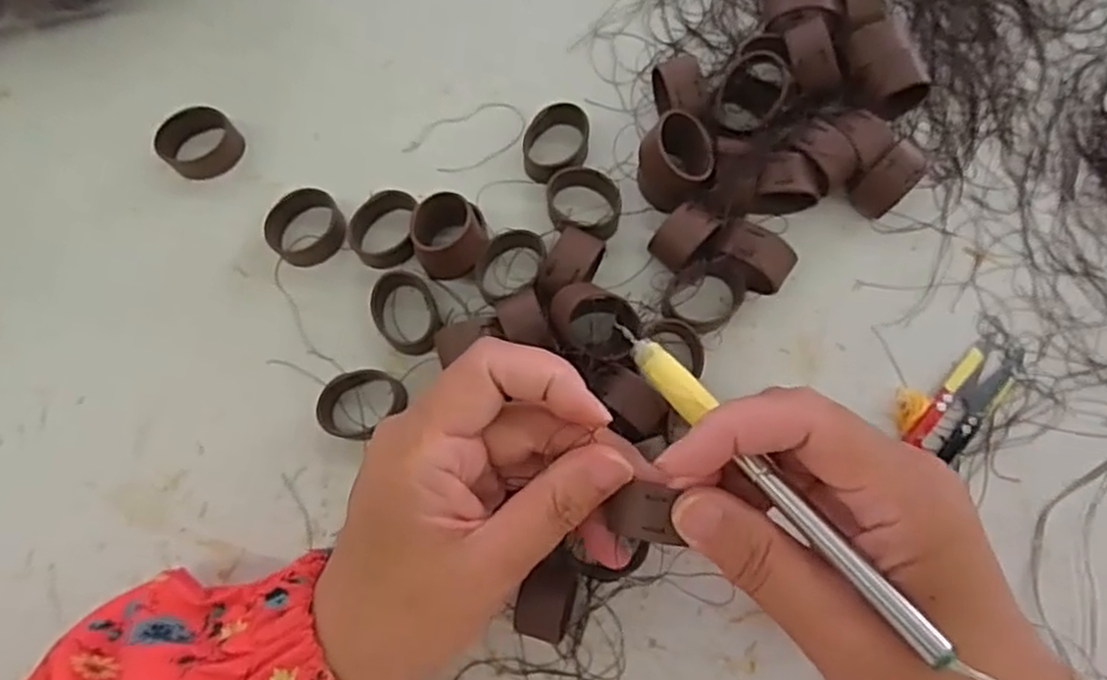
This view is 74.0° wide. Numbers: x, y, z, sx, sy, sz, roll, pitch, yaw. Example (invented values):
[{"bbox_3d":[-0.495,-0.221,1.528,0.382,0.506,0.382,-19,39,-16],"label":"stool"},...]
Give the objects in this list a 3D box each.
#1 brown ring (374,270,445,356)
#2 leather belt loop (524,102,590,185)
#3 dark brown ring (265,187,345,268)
[{"bbox_3d":[-0.066,-0.011,0.330,0.027,0.015,0.037,-21,78,-3],"label":"brown ring"},{"bbox_3d":[0.001,-0.094,0.349,0.033,0.018,0.028,-22,78,-4],"label":"leather belt loop"},{"bbox_3d":[-0.114,-0.051,0.340,0.035,0.018,0.029,-43,80,-8],"label":"dark brown ring"}]

